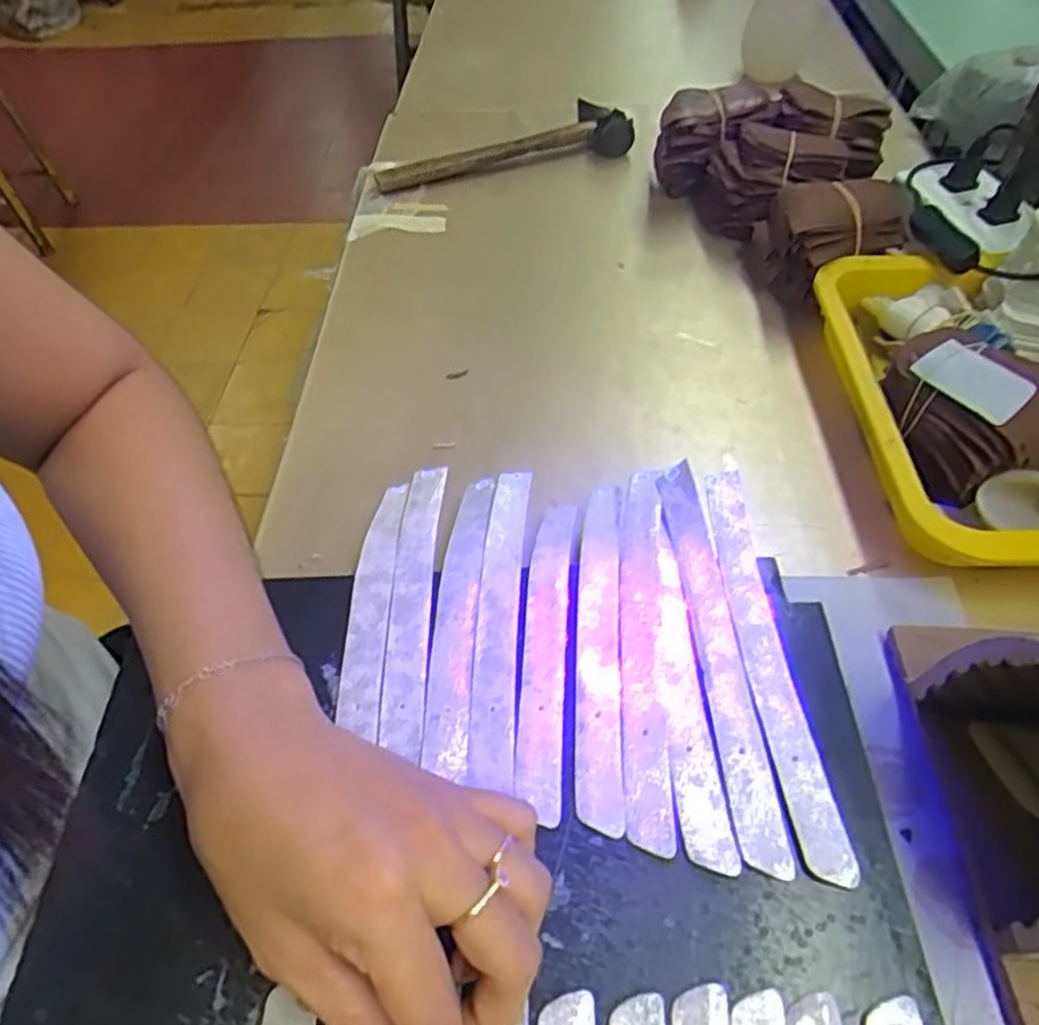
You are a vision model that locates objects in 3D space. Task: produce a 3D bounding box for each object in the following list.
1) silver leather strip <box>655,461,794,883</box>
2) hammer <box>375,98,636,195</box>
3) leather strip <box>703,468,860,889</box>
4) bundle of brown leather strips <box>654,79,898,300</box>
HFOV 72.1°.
[{"bbox_3d":[0.086,0.054,0.315,0.019,0.004,0.190,-4,52,0],"label":"silver leather strip"},{"bbox_3d":[-0.018,-0.351,0.688,0.241,0.033,0.083,-13,52,-6],"label":"hammer"},{"bbox_3d":[0.107,0.057,0.315,0.022,0.004,0.191,-4,52,1],"label":"leather strip"},{"bbox_3d":[0.227,-0.265,0.574,0.157,0.074,0.206,-21,53,-12],"label":"bundle of brown leather strips"}]

